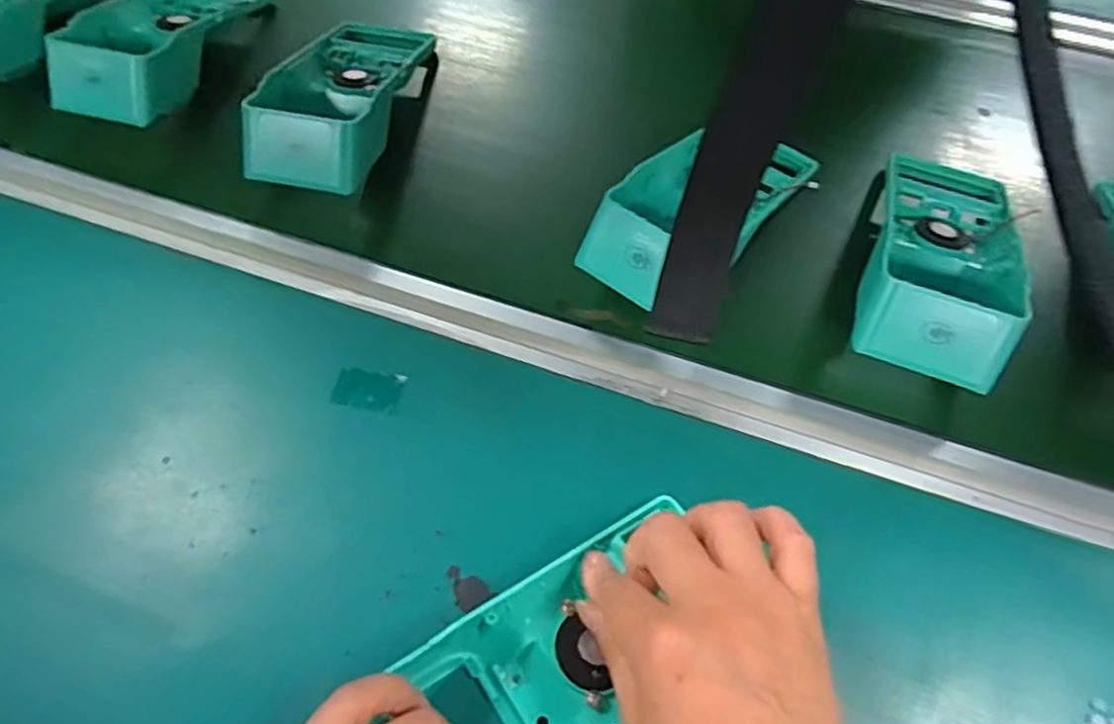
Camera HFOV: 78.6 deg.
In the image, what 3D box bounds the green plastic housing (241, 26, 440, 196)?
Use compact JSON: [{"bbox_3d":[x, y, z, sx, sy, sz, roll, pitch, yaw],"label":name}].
[{"bbox_3d":[-0.154,-0.202,0.498,0.091,0.051,0.193,8,60,5],"label":"green plastic housing"}]

